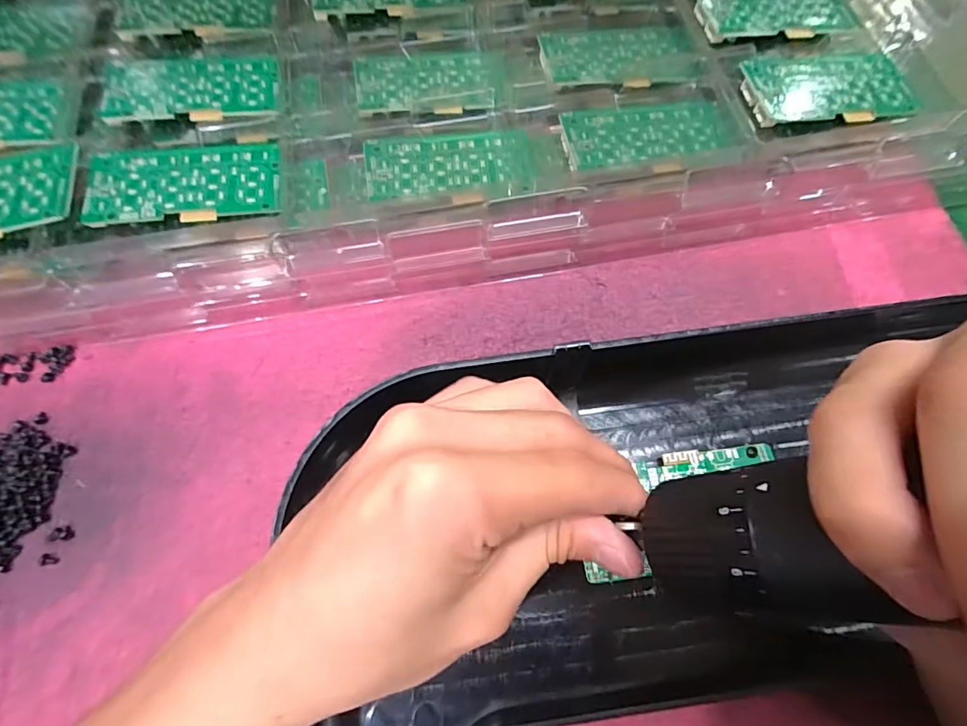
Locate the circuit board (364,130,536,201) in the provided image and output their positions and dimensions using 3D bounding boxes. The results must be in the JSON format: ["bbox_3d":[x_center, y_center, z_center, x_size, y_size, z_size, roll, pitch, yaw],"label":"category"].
[{"bbox_3d":[-0.018,-0.111,0.277,0.092,0.009,0.044,-8,70,-3],"label":"circuit board"}]

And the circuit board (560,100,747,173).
[{"bbox_3d":[0.097,-0.131,0.283,0.103,0.010,0.049,-12,71,-5],"label":"circuit board"}]

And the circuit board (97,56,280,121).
[{"bbox_3d":[-0.162,-0.156,0.281,0.090,0.004,0.052,1,68,-6],"label":"circuit board"}]

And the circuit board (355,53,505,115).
[{"bbox_3d":[-0.031,-0.172,0.304,0.090,0.004,0.047,-7,70,-7],"label":"circuit board"}]

